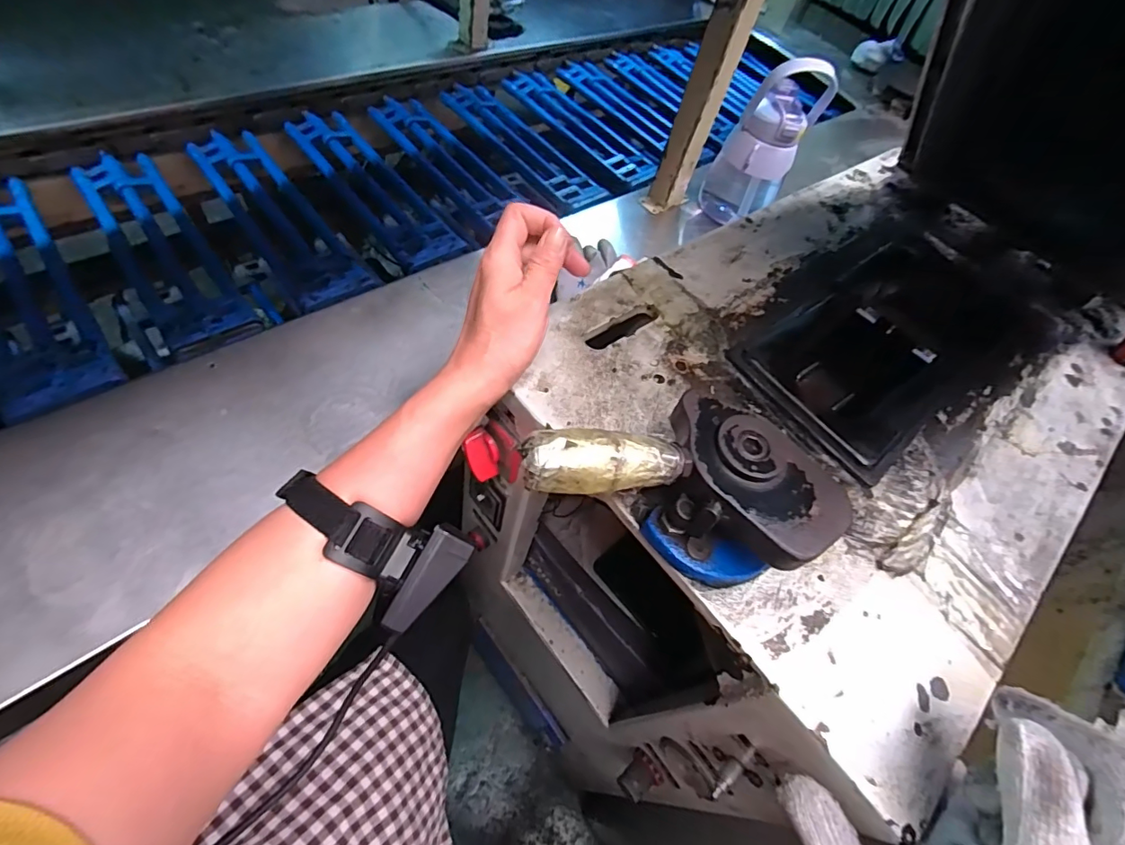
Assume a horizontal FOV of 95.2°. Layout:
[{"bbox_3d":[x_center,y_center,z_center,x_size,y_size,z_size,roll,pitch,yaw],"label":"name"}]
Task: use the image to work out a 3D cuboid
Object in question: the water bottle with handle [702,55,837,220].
[{"bbox_3d":[0.286,-0.398,0.748,0.111,0.212,0.108,28,64,11],"label":"water bottle with handle"}]

